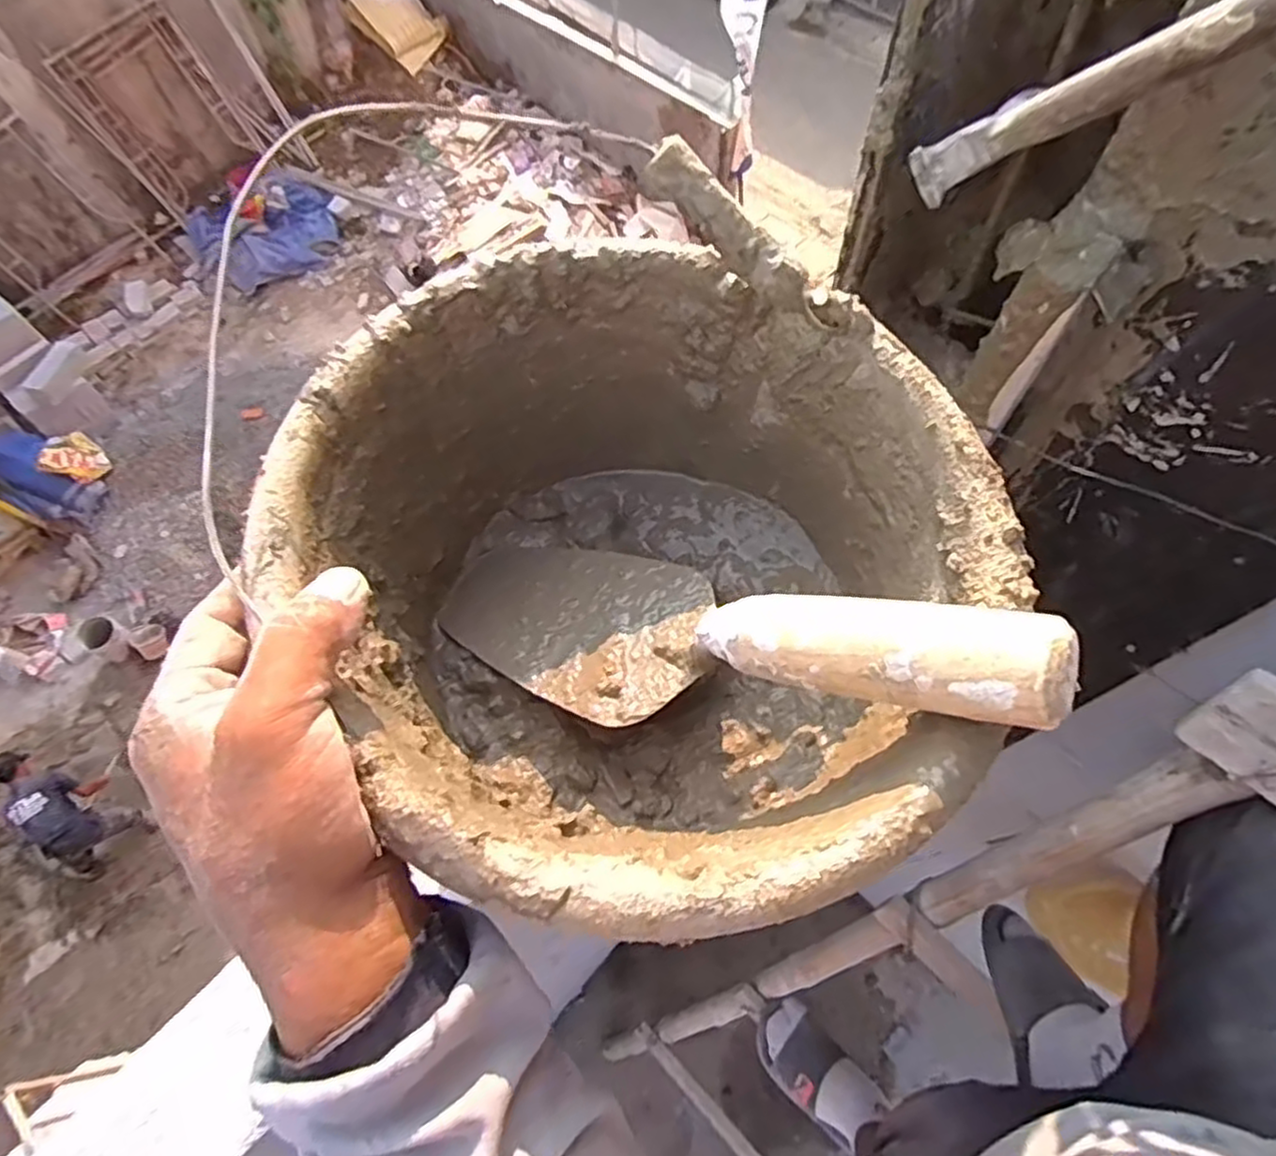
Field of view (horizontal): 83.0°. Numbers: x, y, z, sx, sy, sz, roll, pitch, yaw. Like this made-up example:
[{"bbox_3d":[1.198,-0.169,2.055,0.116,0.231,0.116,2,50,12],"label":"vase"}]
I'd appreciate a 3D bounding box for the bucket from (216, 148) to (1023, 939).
[{"bbox_3d":[0.003,0.000,0.316,0.245,0.157,0.273,-36,67,-14],"label":"bucket"}]

